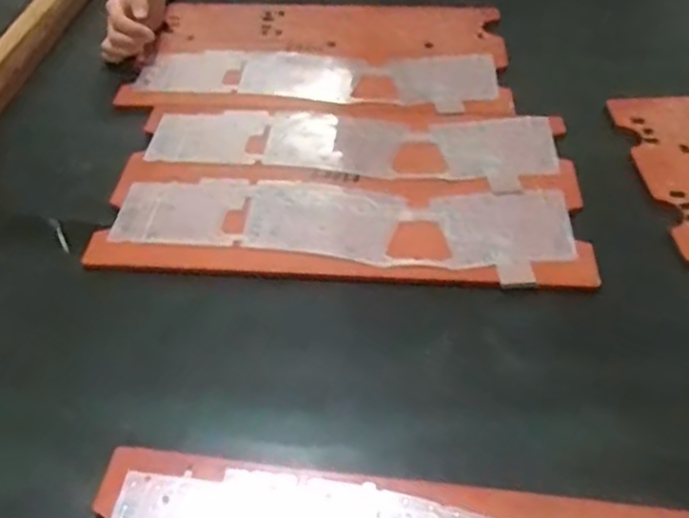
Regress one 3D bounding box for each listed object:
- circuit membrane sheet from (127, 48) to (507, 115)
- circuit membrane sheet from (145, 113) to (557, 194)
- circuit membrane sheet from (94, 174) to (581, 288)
[{"bbox_3d":[-0.036,-0.226,0.890,0.432,0.009,0.116,4,48,6],"label":"circuit membrane sheet"},{"bbox_3d":[0.005,-0.123,0.785,0.432,0.007,0.112,3,48,4],"label":"circuit membrane sheet"},{"bbox_3d":[-0.005,-0.031,0.696,0.433,0.011,0.120,2,46,4],"label":"circuit membrane sheet"}]

